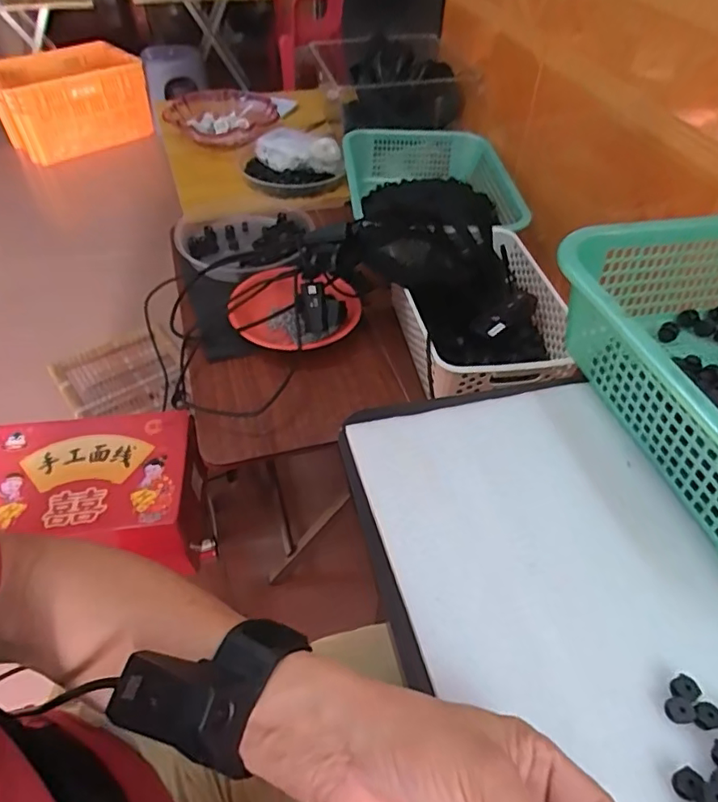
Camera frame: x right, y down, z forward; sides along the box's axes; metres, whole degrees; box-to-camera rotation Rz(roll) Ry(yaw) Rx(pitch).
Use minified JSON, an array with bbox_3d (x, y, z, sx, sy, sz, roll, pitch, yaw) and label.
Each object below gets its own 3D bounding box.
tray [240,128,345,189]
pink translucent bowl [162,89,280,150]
[{"bbox_3d":[-0.140,-0.506,1.183,0.200,0.075,0.169,-5,47,-6],"label":"tray"},{"bbox_3d":[-0.319,-0.663,1.307,0.246,0.057,0.262,1,47,-1],"label":"pink translucent bowl"}]

